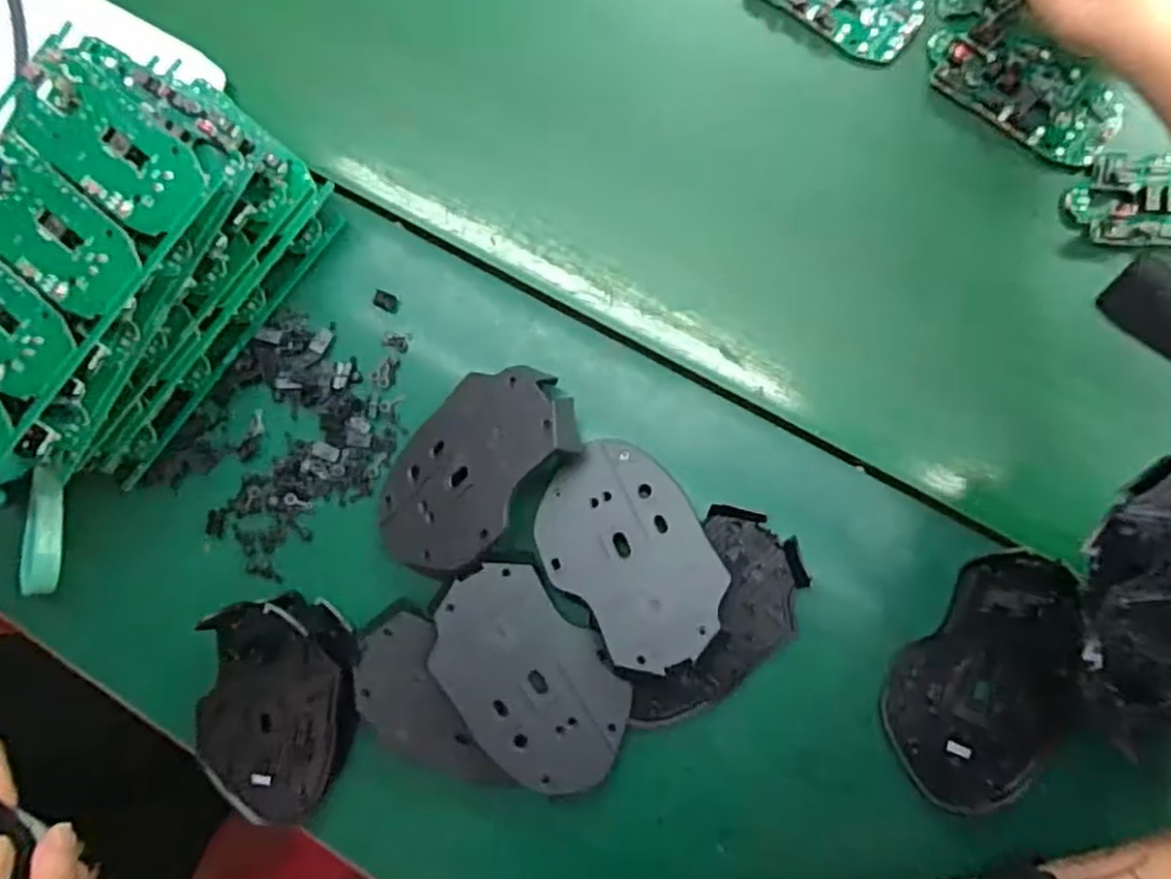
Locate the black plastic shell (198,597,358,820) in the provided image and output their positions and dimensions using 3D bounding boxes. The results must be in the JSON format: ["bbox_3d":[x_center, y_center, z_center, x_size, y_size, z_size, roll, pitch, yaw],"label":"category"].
[{"bbox_3d":[-0.155,0.136,0.368,0.076,0.027,0.107,5,84,7],"label":"black plastic shell"}]

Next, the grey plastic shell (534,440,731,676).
[{"bbox_3d":[0.022,0.053,0.351,0.072,0.021,0.104,-40,81,1],"label":"grey plastic shell"}]

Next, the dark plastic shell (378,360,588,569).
[{"bbox_3d":[-0.058,0.014,0.365,0.070,0.024,0.114,42,90,9],"label":"dark plastic shell"}]

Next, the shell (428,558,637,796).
[{"bbox_3d":[-0.026,0.114,0.351,0.067,0.019,0.108,-38,81,1],"label":"shell"}]

